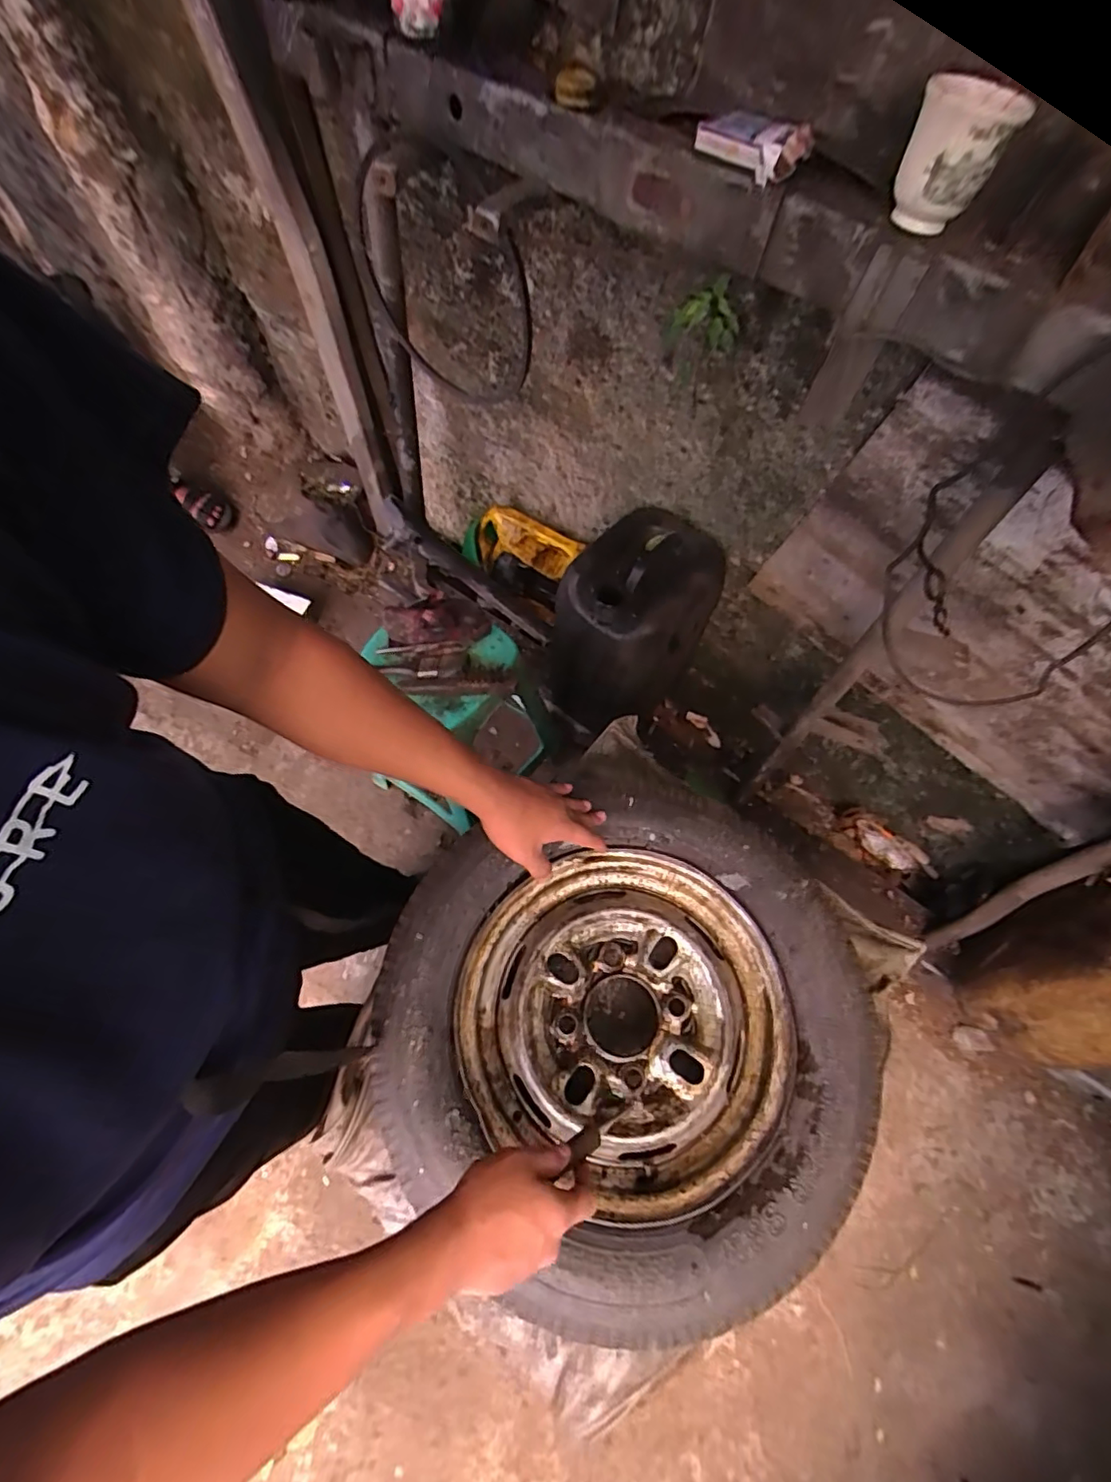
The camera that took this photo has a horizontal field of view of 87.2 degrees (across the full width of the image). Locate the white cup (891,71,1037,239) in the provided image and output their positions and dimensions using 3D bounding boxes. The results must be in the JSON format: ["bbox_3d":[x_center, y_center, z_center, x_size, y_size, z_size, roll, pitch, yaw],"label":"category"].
[{"bbox_3d":[0.328,-0.480,0.480,0.078,0.088,0.076,23,65,12],"label":"white cup"}]

